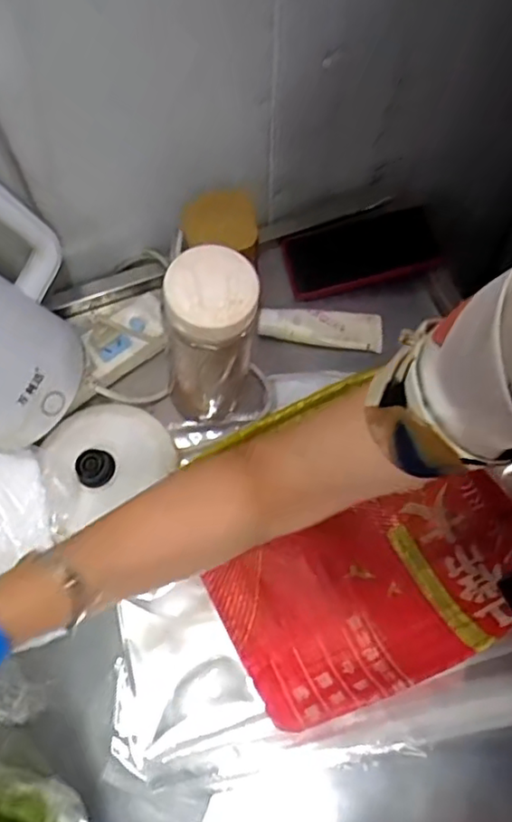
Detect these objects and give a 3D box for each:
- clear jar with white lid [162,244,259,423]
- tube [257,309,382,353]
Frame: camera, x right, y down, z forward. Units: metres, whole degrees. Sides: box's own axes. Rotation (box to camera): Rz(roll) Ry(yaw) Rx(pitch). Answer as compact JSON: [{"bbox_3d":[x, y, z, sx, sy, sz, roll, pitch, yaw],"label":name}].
[{"bbox_3d":[-0.040,-0.058,0.548,0.088,0.220,0.085,-16,68,-6],"label":"clear jar with white lid"},{"bbox_3d":[0.067,-0.089,0.656,0.128,0.016,0.036,4,67,2],"label":"tube"}]

